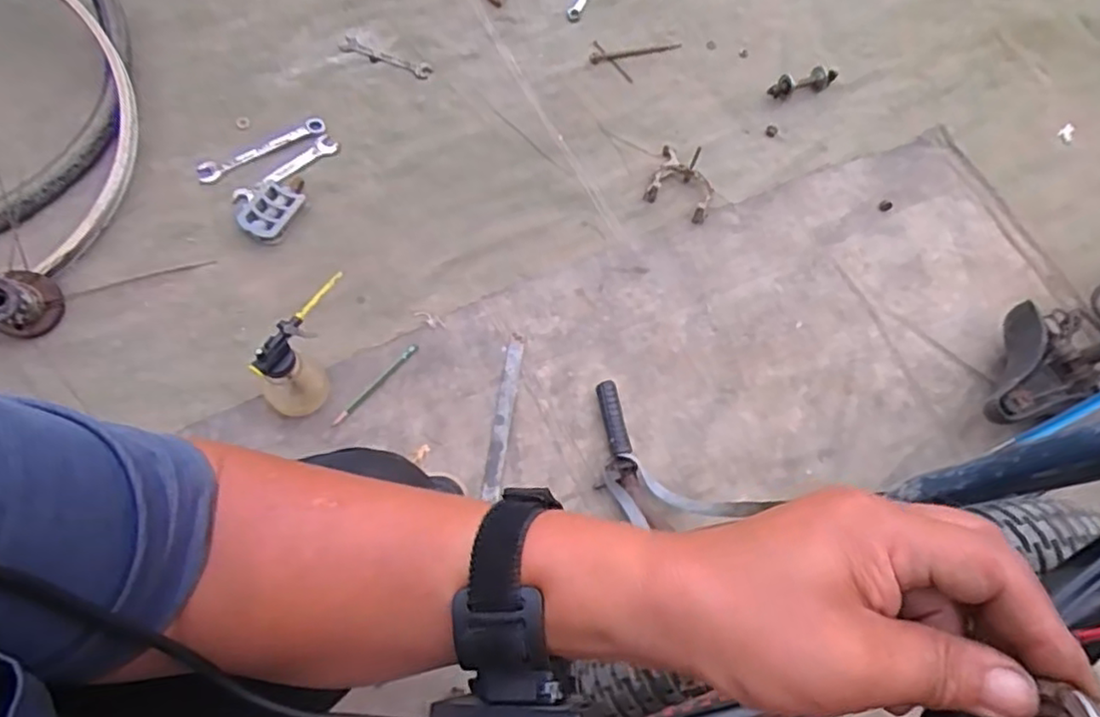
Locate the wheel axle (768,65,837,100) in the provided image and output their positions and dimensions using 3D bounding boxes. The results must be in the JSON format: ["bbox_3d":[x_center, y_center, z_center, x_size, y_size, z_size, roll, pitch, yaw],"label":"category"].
[{"bbox_3d":[0.441,-0.479,1.111,0.134,0.032,0.037,-23,73,-12],"label":"wheel axle"}]

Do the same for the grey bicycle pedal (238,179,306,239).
[{"bbox_3d":[-0.410,-0.225,0.977,0.073,0.035,0.118,38,71,9],"label":"grey bicycle pedal"}]

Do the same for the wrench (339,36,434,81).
[{"bbox_3d":[-0.280,-0.517,1.114,0.157,0.008,0.031,18,87,-3],"label":"wrench"}]

